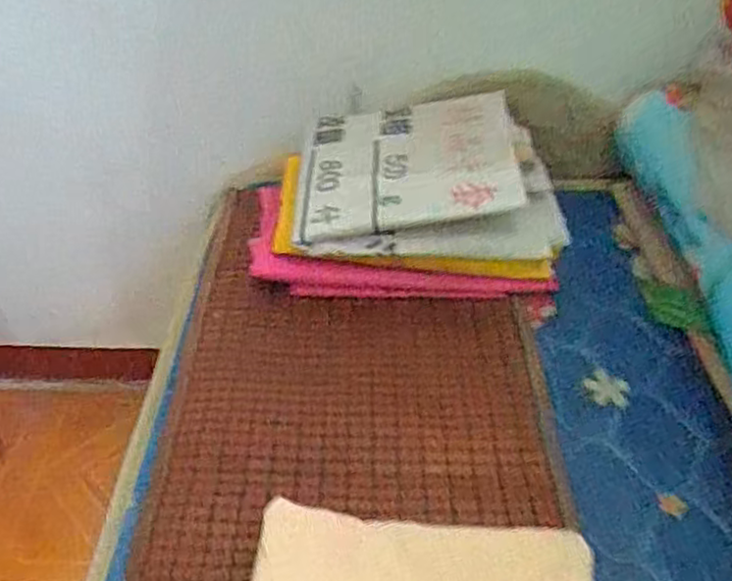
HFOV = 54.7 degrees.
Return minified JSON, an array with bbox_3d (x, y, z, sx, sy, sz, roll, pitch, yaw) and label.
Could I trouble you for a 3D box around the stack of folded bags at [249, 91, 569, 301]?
[{"bbox_3d":[0.053,-0.140,1.078,0.438,0.178,0.308,1,41,2],"label":"stack of folded bags"}]

